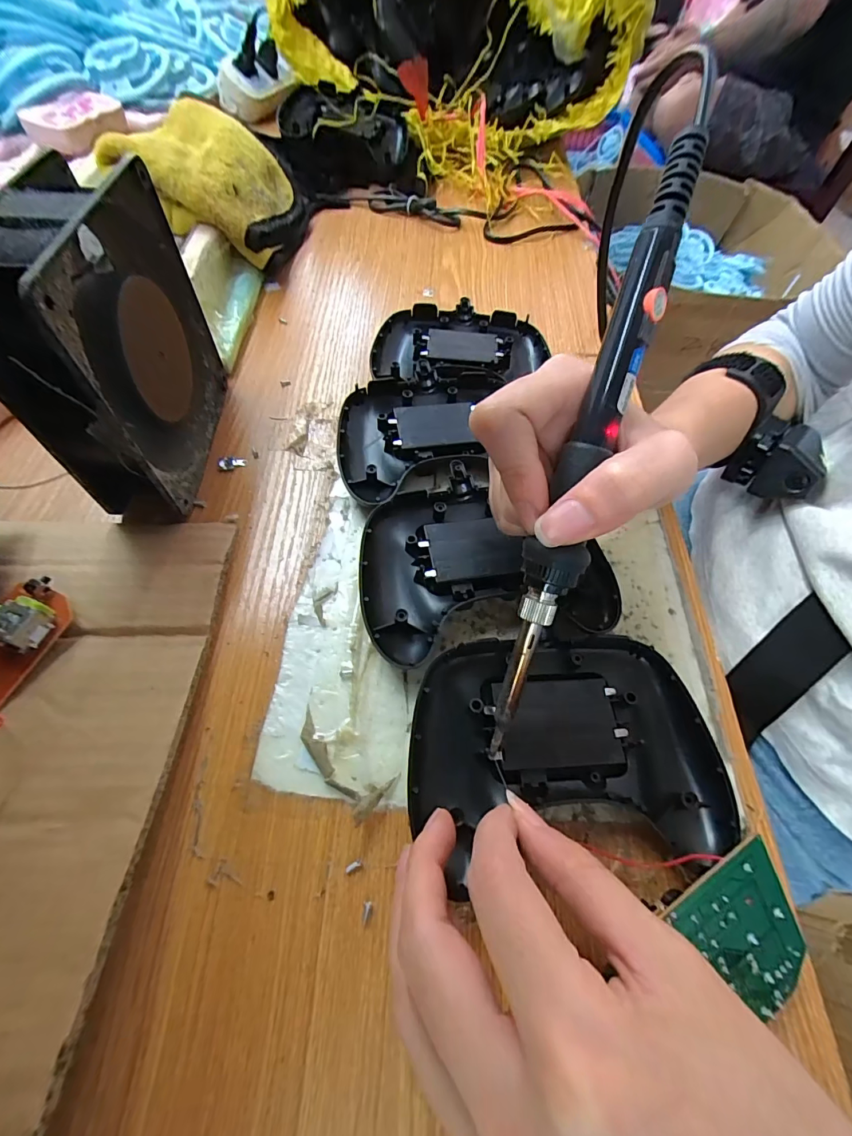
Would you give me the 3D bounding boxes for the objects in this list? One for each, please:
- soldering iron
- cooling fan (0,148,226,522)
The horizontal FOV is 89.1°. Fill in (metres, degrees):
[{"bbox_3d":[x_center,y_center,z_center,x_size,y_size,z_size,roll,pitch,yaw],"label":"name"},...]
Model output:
[{"bbox_3d":[0.051,-0.041,0.146,0.024,0.013,0.230,15,100,6],"label":"soldering iron"},{"bbox_3d":[-0.148,-0.105,0.215,0.039,0.122,0.124,0,60,-4],"label":"cooling fan"}]

